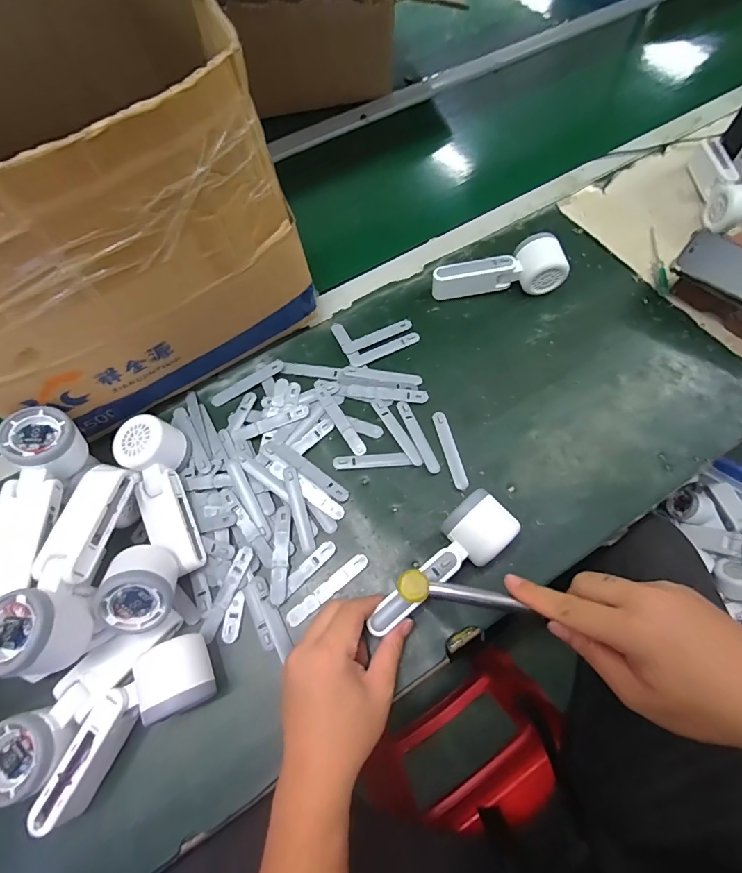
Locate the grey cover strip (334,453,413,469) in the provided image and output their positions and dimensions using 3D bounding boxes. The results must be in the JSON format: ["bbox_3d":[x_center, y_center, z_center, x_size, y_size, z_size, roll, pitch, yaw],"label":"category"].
[{"bbox_3d":[0.001,0.027,0.471,0.084,0.004,0.015,-4,66,0],"label":"grey cover strip"}]

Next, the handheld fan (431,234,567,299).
[{"bbox_3d":[0.162,-0.204,0.537,0.158,0.053,0.060,-16,66,-6],"label":"handheld fan"}]

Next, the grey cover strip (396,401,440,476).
[{"bbox_3d":[0.054,-0.001,0.481,0.015,0.004,0.093,-22,67,-8],"label":"grey cover strip"}]

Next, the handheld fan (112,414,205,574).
[{"bbox_3d":[-0.210,0.059,0.432,0.058,0.050,0.162,-23,67,-8],"label":"handheld fan"}]

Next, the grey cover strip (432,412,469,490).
[{"bbox_3d":[0.088,0.014,0.470,0.016,0.004,0.093,-13,66,-4],"label":"grey cover strip"}]

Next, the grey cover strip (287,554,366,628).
[{"bbox_3d":[-0.042,0.151,0.417,0.094,0.006,0.016,-37,70,-14],"label":"grey cover strip"}]

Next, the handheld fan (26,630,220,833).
[{"bbox_3d":[-0.205,0.241,0.358,0.153,0.048,0.058,-39,70,-14],"label":"handheld fan"}]

